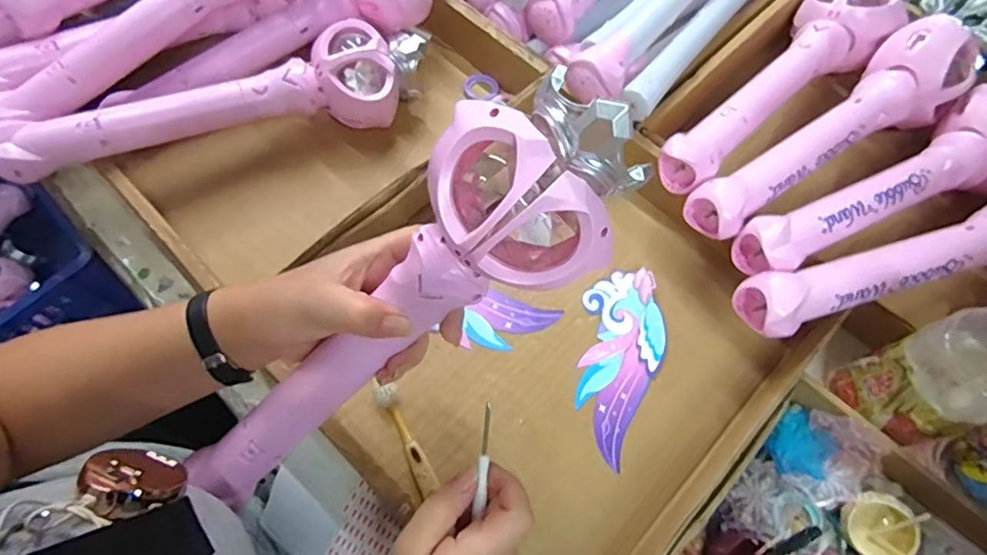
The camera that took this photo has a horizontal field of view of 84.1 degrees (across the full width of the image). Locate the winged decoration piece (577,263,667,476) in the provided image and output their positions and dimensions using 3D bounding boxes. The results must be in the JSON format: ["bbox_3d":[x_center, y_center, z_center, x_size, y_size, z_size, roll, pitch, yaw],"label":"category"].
[{"bbox_3d":[0.111,0.070,0.468,0.071,0.009,0.167,8,66,2],"label":"winged decoration piece"}]

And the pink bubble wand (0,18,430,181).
[{"bbox_3d":[-0.238,-0.164,0.499,0.364,0.074,0.087,-18,68,-9],"label":"pink bubble wand"}]

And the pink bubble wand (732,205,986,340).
[{"bbox_3d":[0.354,-0.007,0.446,0.326,0.079,0.088,-20,68,-10],"label":"pink bubble wand"}]

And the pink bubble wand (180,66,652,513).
[{"bbox_3d":[-0.059,0.030,0.310,0.331,0.056,0.087,-43,69,21],"label":"pink bubble wand"}]

